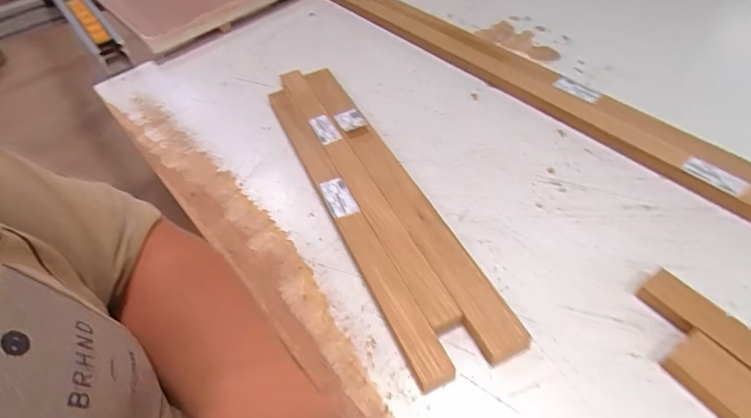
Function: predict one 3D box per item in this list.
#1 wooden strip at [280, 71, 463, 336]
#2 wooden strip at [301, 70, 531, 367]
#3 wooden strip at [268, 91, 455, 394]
[{"bbox_3d":[-0.031,-0.046,0.546,0.031,0.024,0.442,-23,51,-12],"label":"wooden strip"},{"bbox_3d":[0.010,-0.040,0.539,0.039,0.026,0.477,-23,51,-12],"label":"wooden strip"},{"bbox_3d":[-0.046,-0.011,0.518,0.031,0.020,0.450,-23,51,-12],"label":"wooden strip"}]

